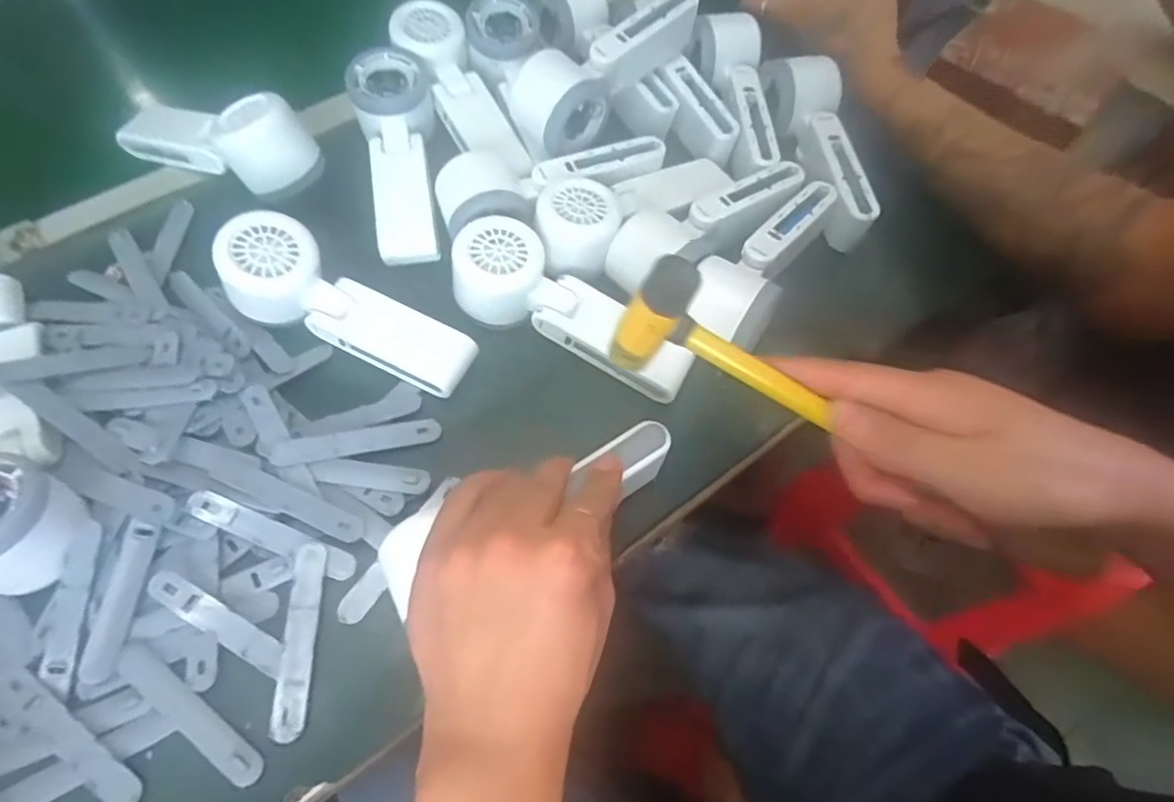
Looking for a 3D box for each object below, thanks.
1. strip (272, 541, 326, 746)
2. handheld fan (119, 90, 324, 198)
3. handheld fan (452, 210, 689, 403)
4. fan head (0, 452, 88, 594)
[{"bbox_3d":[-0.149,0.122,0.318,0.015,0.004,0.094,7,66,-20],"label":"strip"},{"bbox_3d":[-0.274,-0.197,0.446,0.158,0.054,0.054,22,64,9],"label":"handheld fan"},{"bbox_3d":[-0.014,-0.054,0.396,0.167,0.043,0.055,31,65,-1],"label":"handheld fan"},{"bbox_3d":[-0.297,0.061,0.309,0.057,0.040,0.059,15,63,5],"label":"fan head"}]

